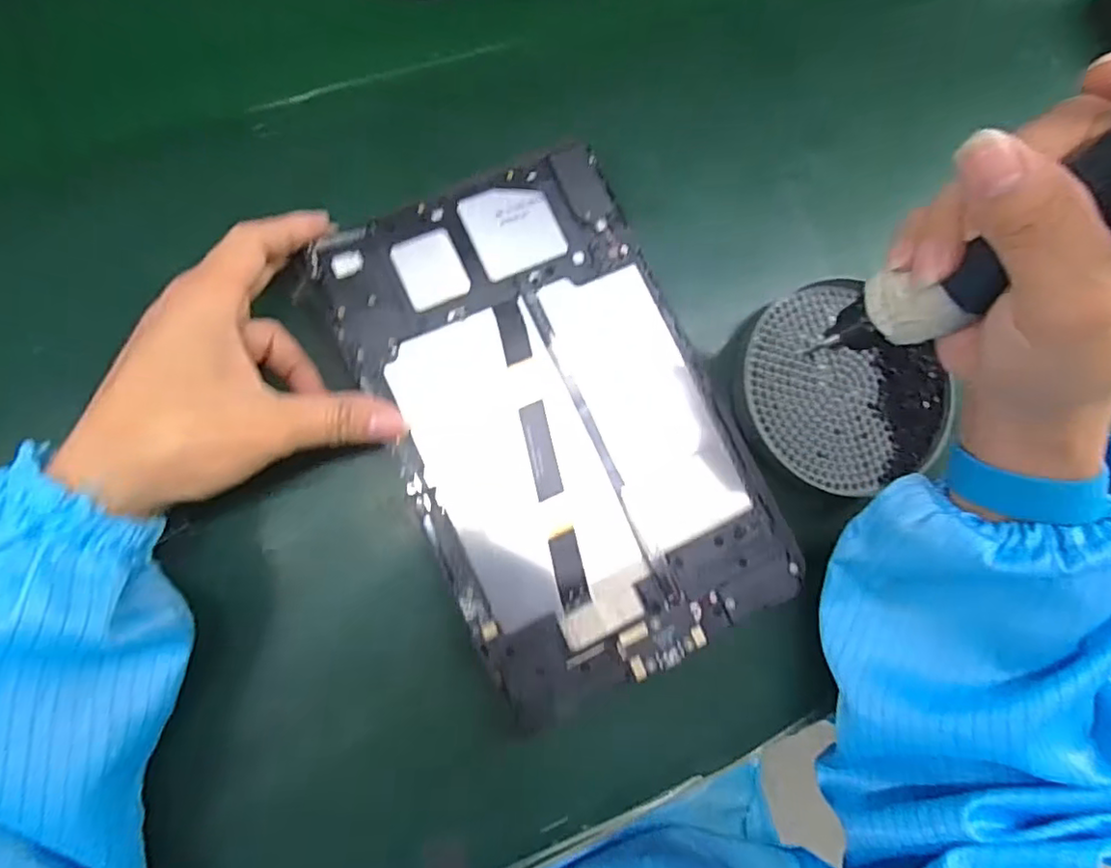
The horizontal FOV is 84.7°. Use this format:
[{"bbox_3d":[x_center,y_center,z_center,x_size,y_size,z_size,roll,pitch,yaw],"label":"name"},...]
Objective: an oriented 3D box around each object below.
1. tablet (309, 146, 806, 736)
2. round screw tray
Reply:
[{"bbox_3d":[0.003,-0.007,0.281,0.146,0.010,0.233,-24,87,-9],"label":"tablet"},{"bbox_3d":[0.150,-0.022,0.323,0.108,0.018,0.096,37,78,0],"label":"round screw tray"}]

